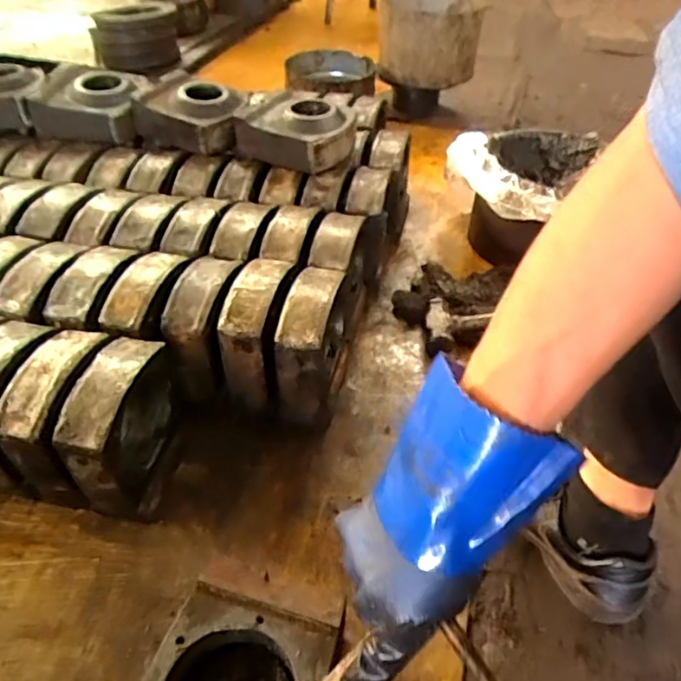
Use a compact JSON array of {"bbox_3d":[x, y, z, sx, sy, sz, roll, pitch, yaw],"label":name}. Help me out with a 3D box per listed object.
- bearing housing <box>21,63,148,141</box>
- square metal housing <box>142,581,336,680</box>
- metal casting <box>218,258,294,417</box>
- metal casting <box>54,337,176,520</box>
[{"bbox_3d":[-0.481,-0.467,1.103,0.216,0.091,0.159,6,43,7],"label":"bearing housing"},{"bbox_3d":[-0.096,0.333,0.517,0.147,0.085,0.148,12,44,14],"label":"square metal housing"},{"bbox_3d":[-0.112,-0.013,0.802,0.067,0.169,0.172,8,43,9],"label":"metal casting"},{"bbox_3d":[-0.258,0.105,0.694,0.071,0.193,0.174,6,43,7],"label":"metal casting"}]

